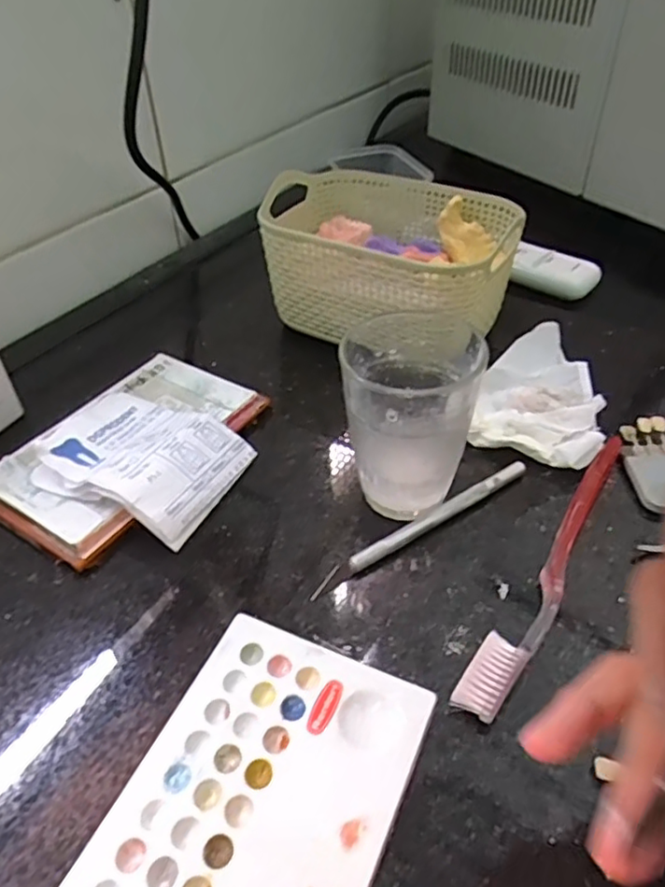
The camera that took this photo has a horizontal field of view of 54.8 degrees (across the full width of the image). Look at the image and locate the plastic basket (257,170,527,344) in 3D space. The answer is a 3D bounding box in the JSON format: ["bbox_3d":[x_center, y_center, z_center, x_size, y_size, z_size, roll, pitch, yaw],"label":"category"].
[{"bbox_3d":[0.037,-0.128,0.462,0.175,0.087,0.121,22,48,25],"label":"plastic basket"}]

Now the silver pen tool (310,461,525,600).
[{"bbox_3d":[0.048,0.041,0.332,0.137,0.010,0.008,-25,47,-23],"label":"silver pen tool"}]

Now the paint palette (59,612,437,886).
[{"bbox_3d":[-0.033,0.140,0.227,0.094,0.012,0.151,16,46,20],"label":"paint palette"}]

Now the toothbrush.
[{"bbox_3d":[0.111,0.055,0.312,0.019,0.011,0.187,25,49,27],"label":"toothbrush"}]

